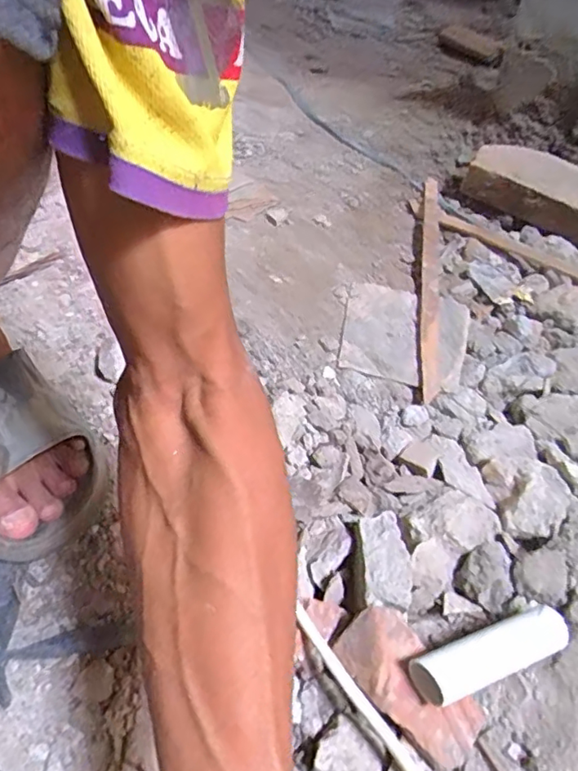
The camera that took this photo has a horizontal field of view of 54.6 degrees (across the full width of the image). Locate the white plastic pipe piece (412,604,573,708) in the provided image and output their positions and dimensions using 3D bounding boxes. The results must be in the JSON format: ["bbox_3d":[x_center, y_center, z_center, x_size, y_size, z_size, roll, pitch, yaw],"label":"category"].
[{"bbox_3d":[0.145,0.188,0.395,0.122,0.030,0.029,-14,50,-16],"label":"white plastic pipe piece"}]

